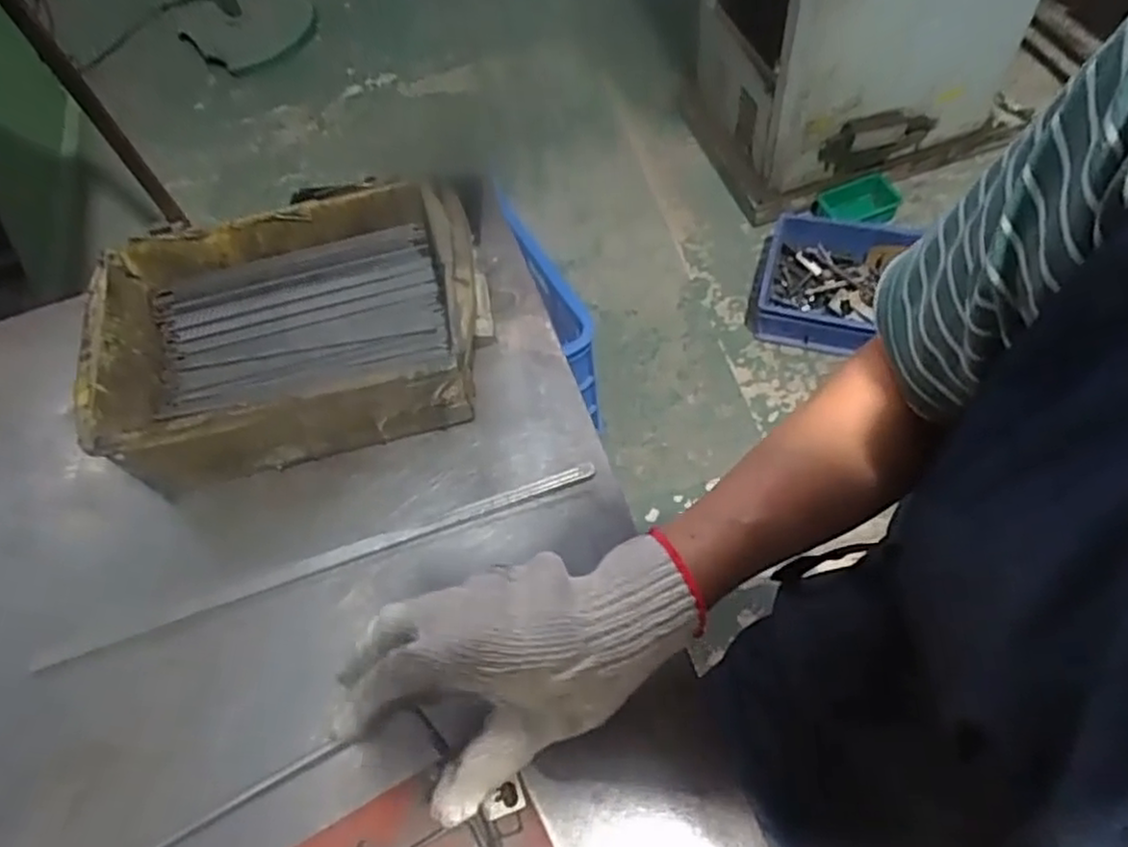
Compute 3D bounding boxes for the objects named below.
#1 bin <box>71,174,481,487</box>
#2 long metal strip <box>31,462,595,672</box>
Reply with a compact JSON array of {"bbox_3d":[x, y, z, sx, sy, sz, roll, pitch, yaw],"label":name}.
[{"bbox_3d":[-0.188,-0.066,0.515,0.253,0.079,0.178,-13,59,-3],"label":"bin"},{"bbox_3d":[-0.151,0.089,0.461,0.357,0.007,0.015,-19,60,-7],"label":"long metal strip"}]

